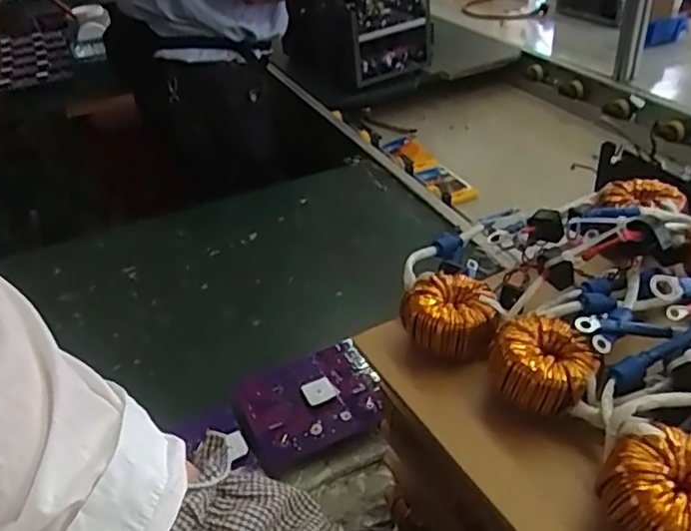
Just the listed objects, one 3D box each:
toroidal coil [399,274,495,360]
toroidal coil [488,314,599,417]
[{"bbox_3d":[0.070,0.035,0.415,0.057,0.033,0.051,-11,36,-6],"label":"toroidal coil"},{"bbox_3d":[0.117,0.057,0.367,0.057,0.034,0.049,15,41,27],"label":"toroidal coil"}]

